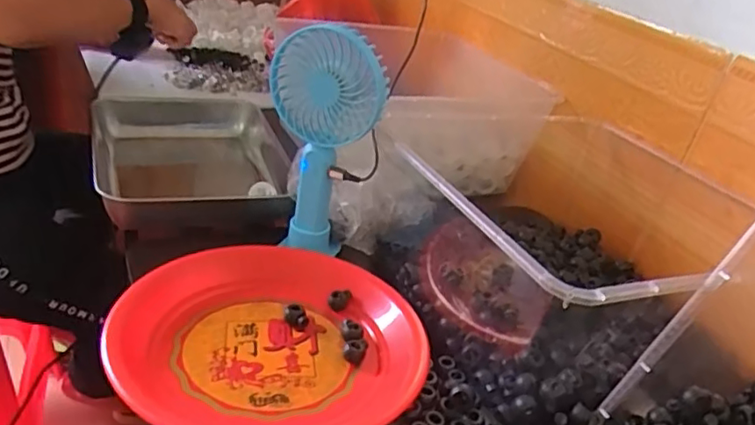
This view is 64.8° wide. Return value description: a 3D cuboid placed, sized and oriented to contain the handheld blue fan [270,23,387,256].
[{"bbox_3d":[-0.050,-0.060,0.540,0.098,0.205,0.044,6,31,-5],"label":"handheld blue fan"}]

